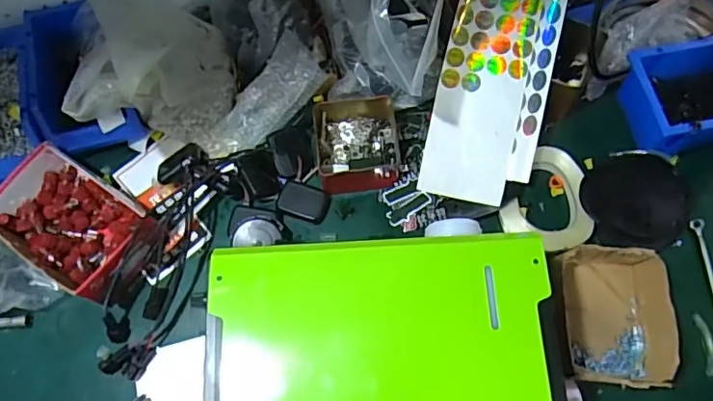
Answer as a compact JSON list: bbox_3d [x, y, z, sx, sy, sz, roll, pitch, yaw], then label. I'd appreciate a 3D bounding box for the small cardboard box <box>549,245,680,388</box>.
[{"bbox_3d":[0.262,0.119,0.567,0.116,0.049,0.142,3,70,4],"label":"small cardboard box"}]

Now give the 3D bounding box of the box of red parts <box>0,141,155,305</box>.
[{"bbox_3d":[-0.325,0.025,0.623,0.189,0.053,0.118,31,74,13],"label":"box of red parts"}]

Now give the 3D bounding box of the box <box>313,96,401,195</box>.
[{"bbox_3d":[0.001,-0.071,0.664,0.103,0.040,0.111,-6,69,0],"label":"box"}]

